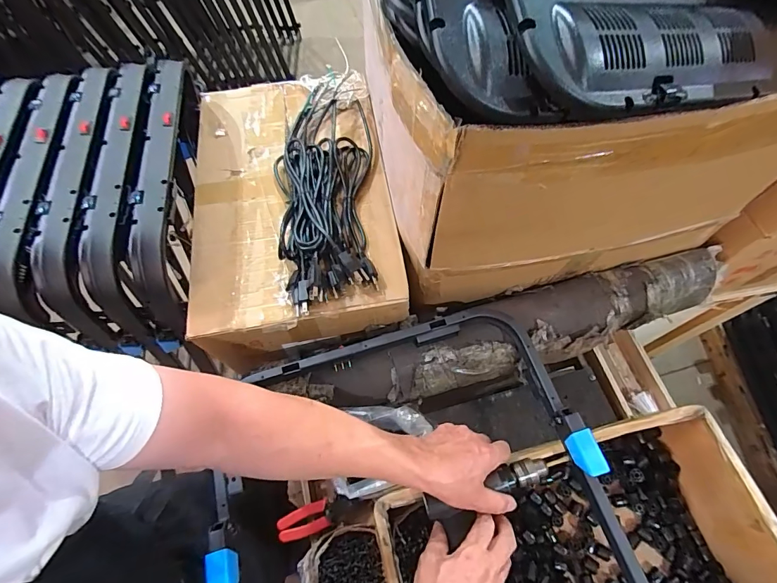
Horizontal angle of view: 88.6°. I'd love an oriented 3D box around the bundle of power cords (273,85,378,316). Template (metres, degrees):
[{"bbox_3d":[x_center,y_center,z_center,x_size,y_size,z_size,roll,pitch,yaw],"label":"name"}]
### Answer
[{"bbox_3d":[-0.115,-0.186,0.694,0.173,0.049,0.468,-4,63,0],"label":"bundle of power cords"}]

